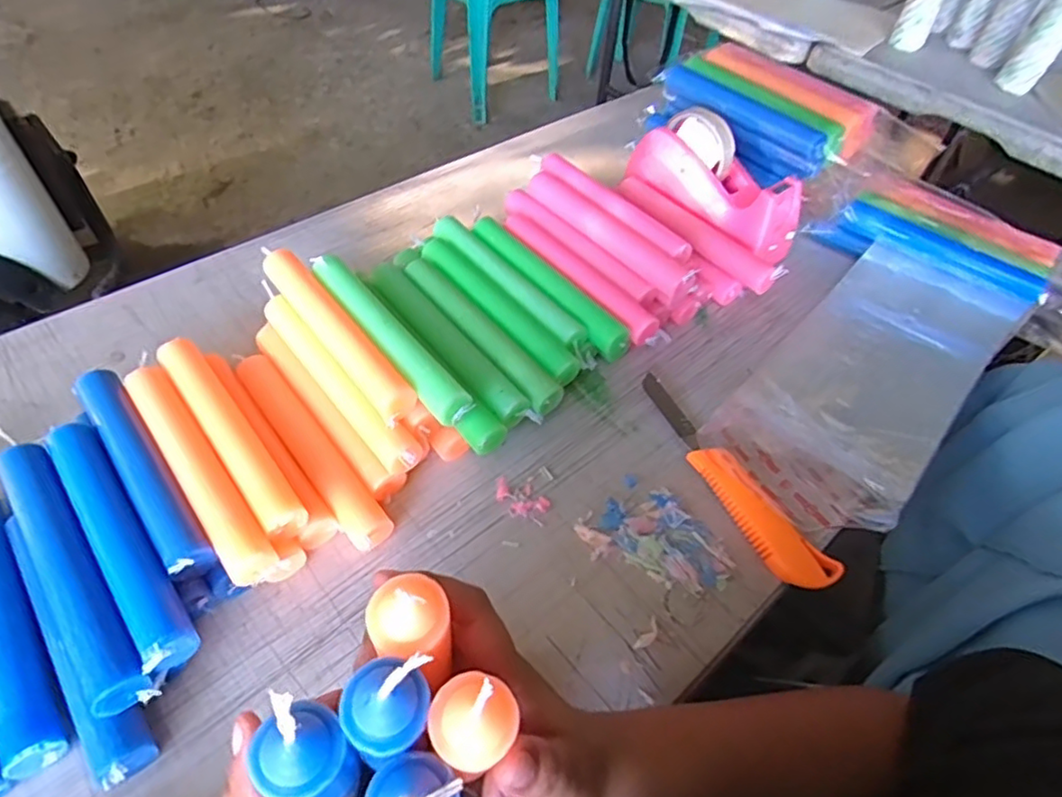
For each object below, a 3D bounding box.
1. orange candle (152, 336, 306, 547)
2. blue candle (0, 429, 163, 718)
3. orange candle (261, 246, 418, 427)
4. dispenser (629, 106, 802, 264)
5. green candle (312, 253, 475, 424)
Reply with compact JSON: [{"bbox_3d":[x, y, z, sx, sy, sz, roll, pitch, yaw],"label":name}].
[{"bbox_3d":[-0.219,0.022,0.446,0.028,0.022,0.196,-31,60,-26],"label":"orange candle"},{"bbox_3d":[-0.287,0.099,0.382,0.029,0.026,0.207,-31,60,-27],"label":"blue candle"},{"bbox_3d":[-0.156,-0.054,0.489,0.029,0.027,0.206,-30,60,-26],"label":"orange candle"},{"bbox_3d":[0.196,-0.229,0.648,0.196,0.087,0.068,43,60,13],"label":"dispenser"},{"bbox_3d":[-0.113,-0.049,0.486,0.028,0.034,0.193,-30,60,-26],"label":"green candle"}]

